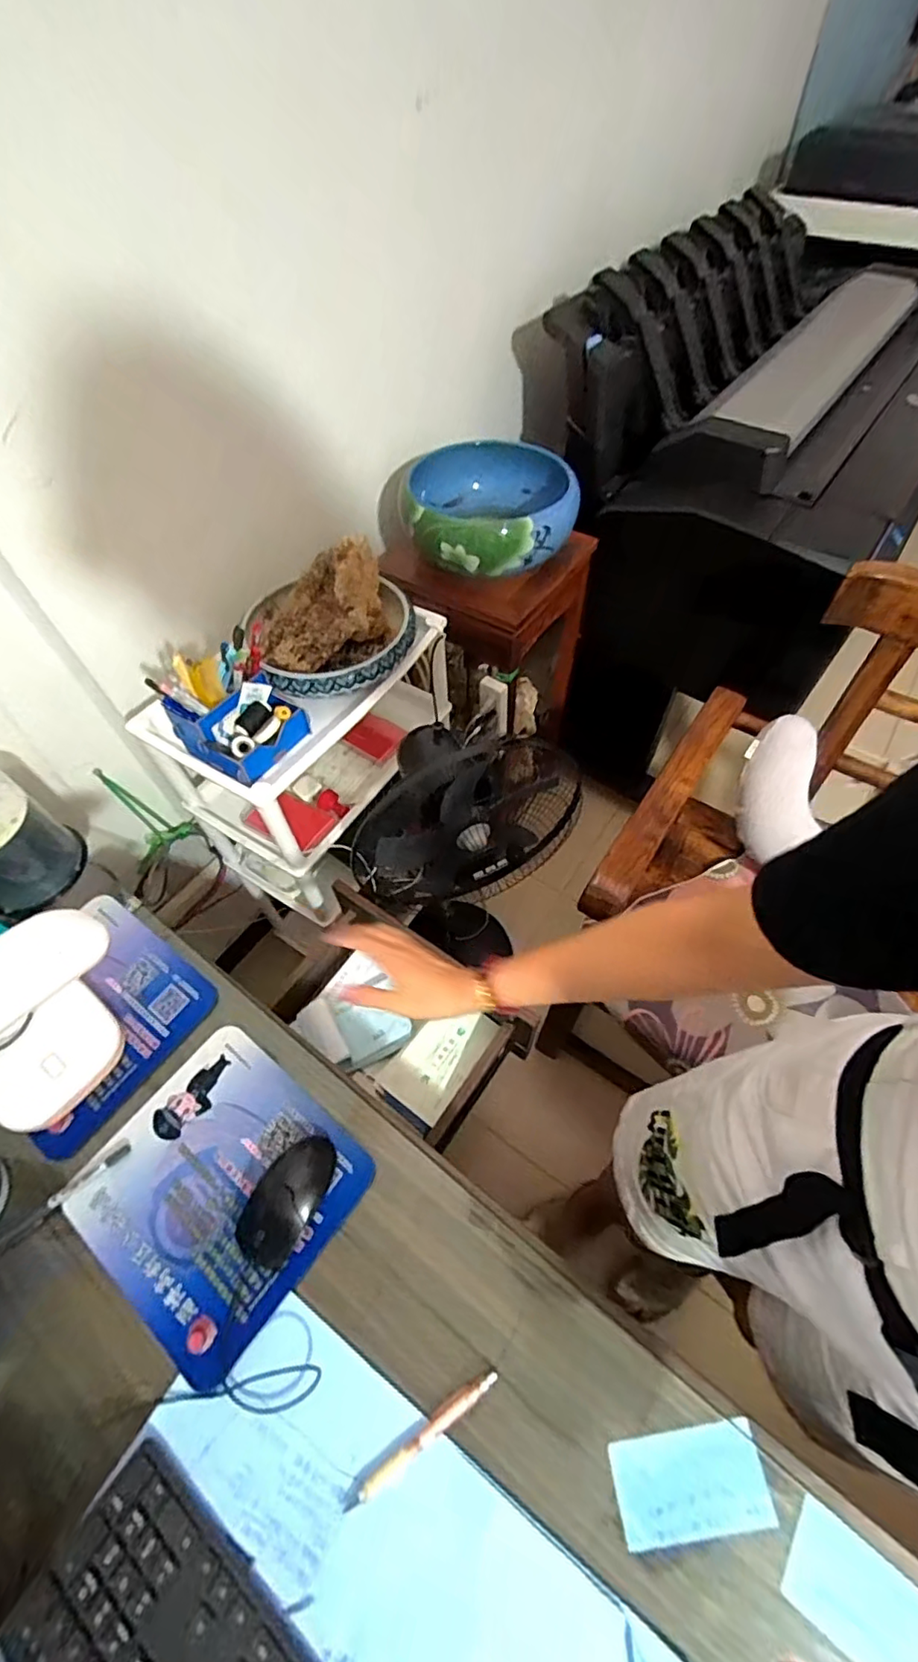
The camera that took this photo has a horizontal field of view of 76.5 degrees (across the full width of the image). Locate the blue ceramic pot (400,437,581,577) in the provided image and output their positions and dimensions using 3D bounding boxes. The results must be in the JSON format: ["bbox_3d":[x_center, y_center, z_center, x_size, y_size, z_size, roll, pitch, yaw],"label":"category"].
[{"bbox_3d":[0.054,-0.564,1.044,0.289,0.122,0.290,-1,57,1],"label":"blue ceramic pot"}]

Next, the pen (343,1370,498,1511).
[{"bbox_3d":[-0.028,0.484,0.463,0.137,0.007,0.014,-31,61,-17],"label":"pen"}]

